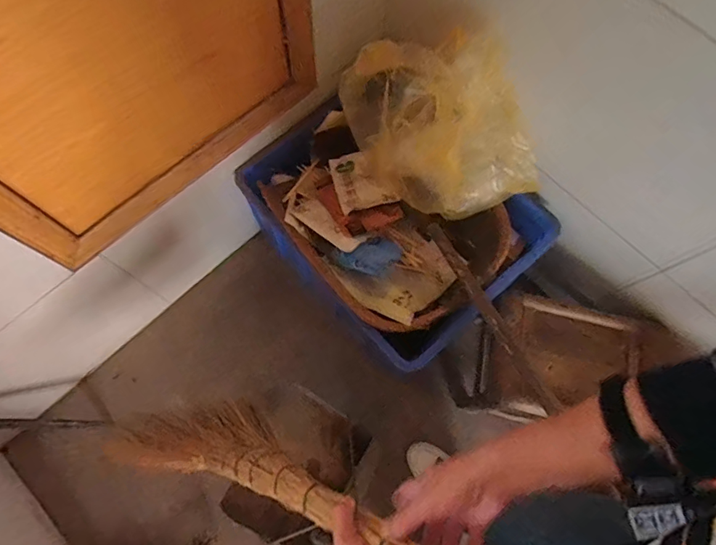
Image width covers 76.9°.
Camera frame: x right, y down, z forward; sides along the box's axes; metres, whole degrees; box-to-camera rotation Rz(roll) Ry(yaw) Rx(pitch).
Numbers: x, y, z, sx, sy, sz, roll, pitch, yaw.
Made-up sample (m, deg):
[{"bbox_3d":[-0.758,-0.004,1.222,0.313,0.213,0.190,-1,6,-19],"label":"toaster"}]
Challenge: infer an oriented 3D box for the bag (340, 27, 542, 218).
[{"bbox_3d":[0.181,-0.281,0.855,0.318,0.232,0.282,-25,75,-10],"label":"bag"}]

